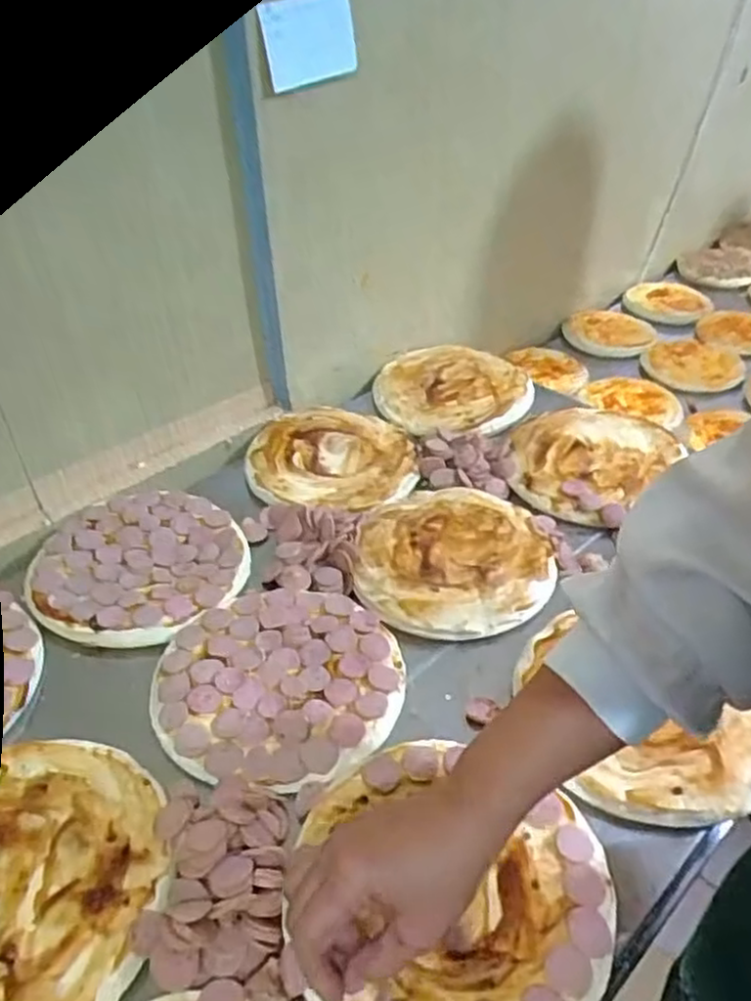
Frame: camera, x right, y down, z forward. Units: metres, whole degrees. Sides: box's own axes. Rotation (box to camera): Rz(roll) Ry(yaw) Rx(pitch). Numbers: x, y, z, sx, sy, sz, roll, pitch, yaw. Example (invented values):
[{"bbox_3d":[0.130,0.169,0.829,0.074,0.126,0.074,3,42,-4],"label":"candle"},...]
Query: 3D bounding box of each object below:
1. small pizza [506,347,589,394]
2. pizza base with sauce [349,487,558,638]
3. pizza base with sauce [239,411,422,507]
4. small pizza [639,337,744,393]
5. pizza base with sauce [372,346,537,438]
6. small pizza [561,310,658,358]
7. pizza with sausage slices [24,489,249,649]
[{"bbox_3d":[0.278,-0.208,1.136,0.093,0.019,0.130,-23,43,-23],"label":"small pizza"},{"bbox_3d":[0.072,0.052,0.716,0.186,0.019,0.194,-1,39,1],"label":"pizza base with sauce"},{"bbox_3d":[-0.052,-0.054,0.841,0.187,0.016,0.181,-8,39,-7],"label":"pizza base with sauce"},{"bbox_3d":[0.496,-0.215,1.149,0.160,0.017,0.147,-12,40,-12],"label":"small pizza"},{"bbox_3d":[0.101,-0.150,0.945,0.195,0.016,0.174,-4,39,-2],"label":"pizza base with sauce"},{"bbox_3d":[0.392,-0.287,1.227,0.135,0.014,0.144,-6,39,-5],"label":"small pizza"},{"bbox_3d":[-0.227,0.055,0.708,0.190,0.022,0.199,-7,39,-6],"label":"pizza with sausage slices"}]

